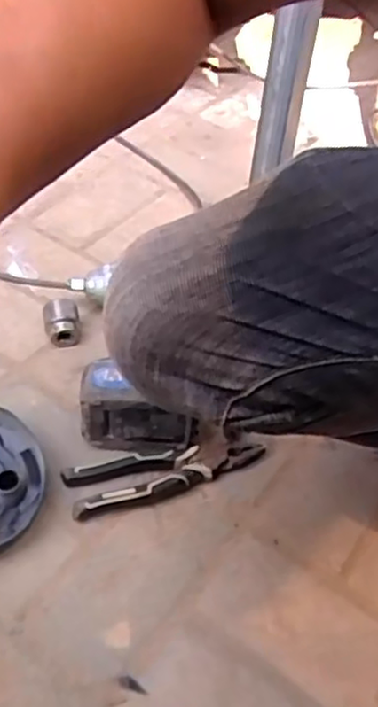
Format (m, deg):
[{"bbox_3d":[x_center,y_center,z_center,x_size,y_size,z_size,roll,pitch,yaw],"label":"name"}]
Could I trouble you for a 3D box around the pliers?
[{"bbox_3d":[-0.023,0.113,0.660,0.189,0.026,0.055,-12,49,-16],"label":"pliers"}]

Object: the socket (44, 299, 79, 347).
[{"bbox_3d":[-0.144,-0.035,0.770,0.039,0.042,0.045,-6,47,-11],"label":"socket"}]

